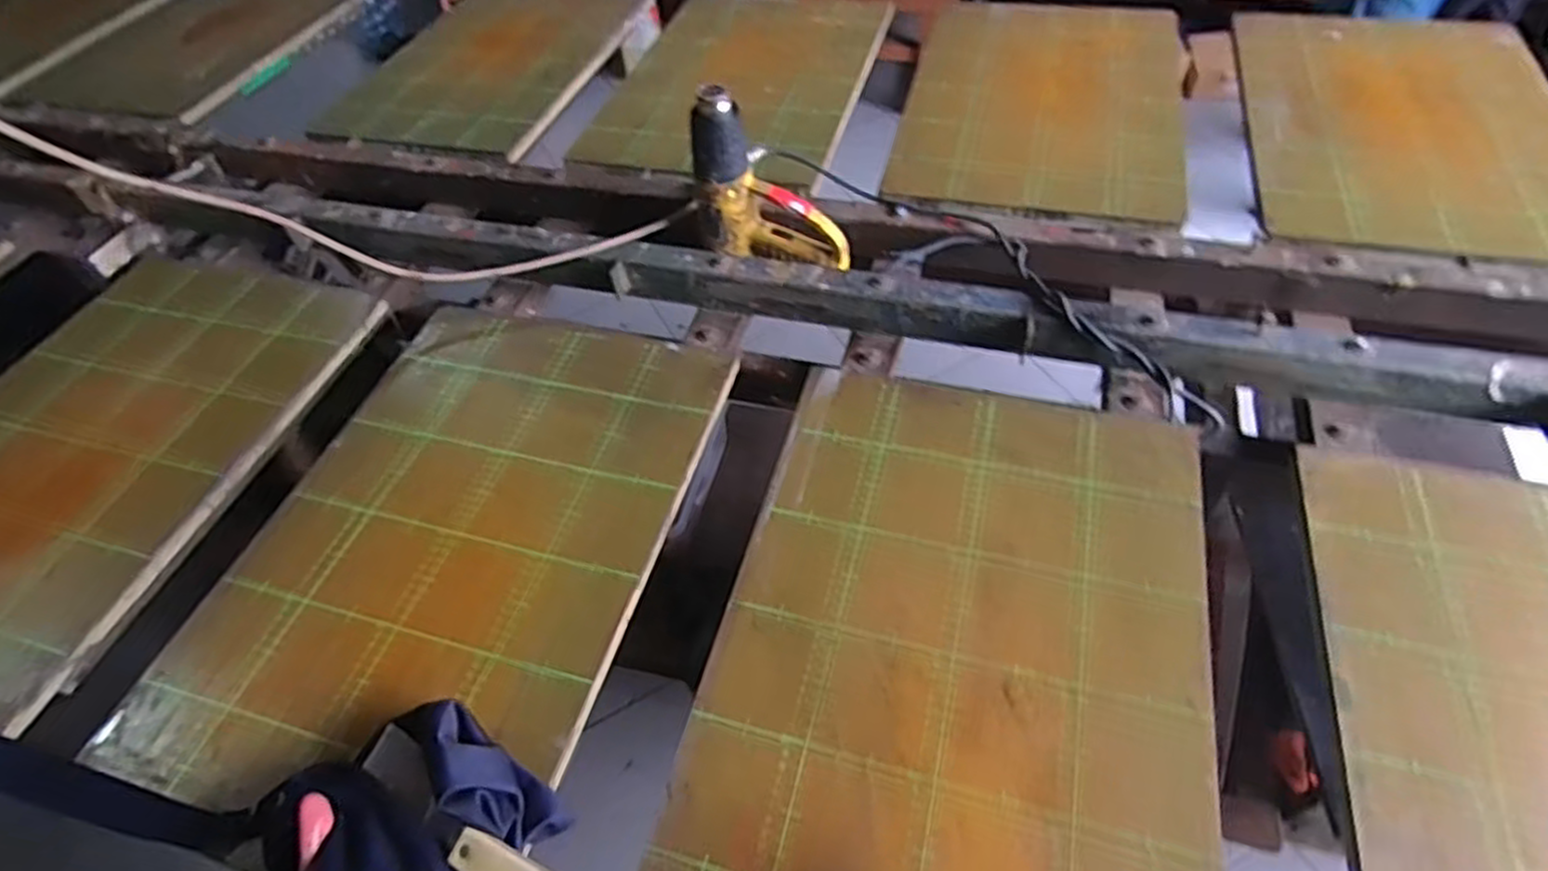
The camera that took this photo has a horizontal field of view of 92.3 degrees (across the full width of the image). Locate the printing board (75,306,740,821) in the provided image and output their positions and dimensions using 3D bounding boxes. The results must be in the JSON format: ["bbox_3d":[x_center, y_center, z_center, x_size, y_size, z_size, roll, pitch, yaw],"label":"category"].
[{"bbox_3d":[-0.314,0.092,0.751,0.406,0.032,0.571,10,54,12],"label":"printing board"}]

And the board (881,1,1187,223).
[{"bbox_3d":[0.410,-0.522,1.136,0.392,0.016,0.530,10,60,13],"label":"board"}]

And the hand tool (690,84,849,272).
[{"bbox_3d":[-0.008,-0.282,0.843,0.184,0.175,0.053,21,57,19],"label":"hand tool"}]

